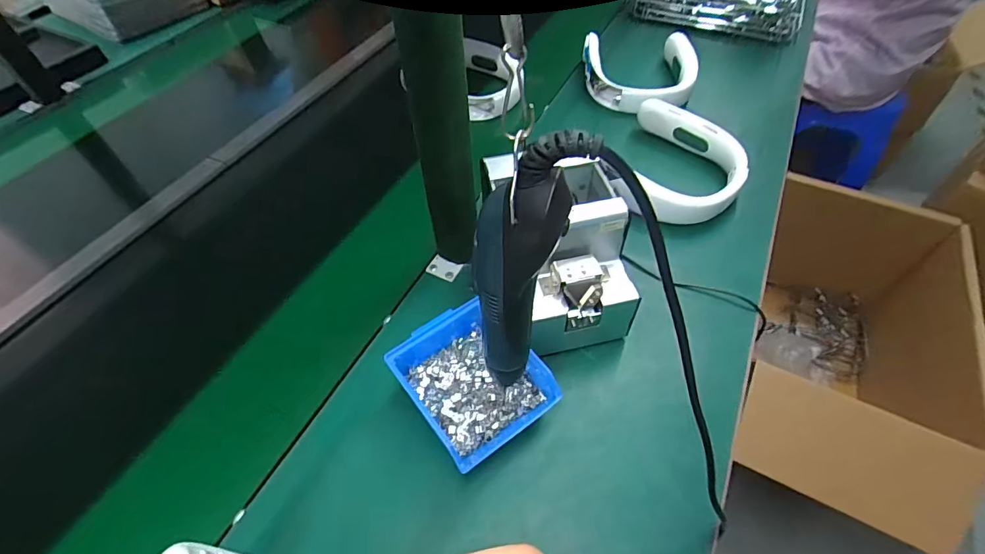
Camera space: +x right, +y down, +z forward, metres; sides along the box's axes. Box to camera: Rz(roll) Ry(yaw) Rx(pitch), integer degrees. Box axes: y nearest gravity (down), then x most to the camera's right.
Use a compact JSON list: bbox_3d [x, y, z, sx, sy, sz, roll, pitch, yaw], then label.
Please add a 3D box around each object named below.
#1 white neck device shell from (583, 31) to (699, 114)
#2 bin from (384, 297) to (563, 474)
[{"bbox_3d":[0.266,-0.360,0.836,0.191,0.059,0.227,1,54,0],"label":"white neck device shell"},{"bbox_3d":[-0.024,0.100,0.474,0.119,0.060,0.153,-32,60,-22],"label":"bin"}]

